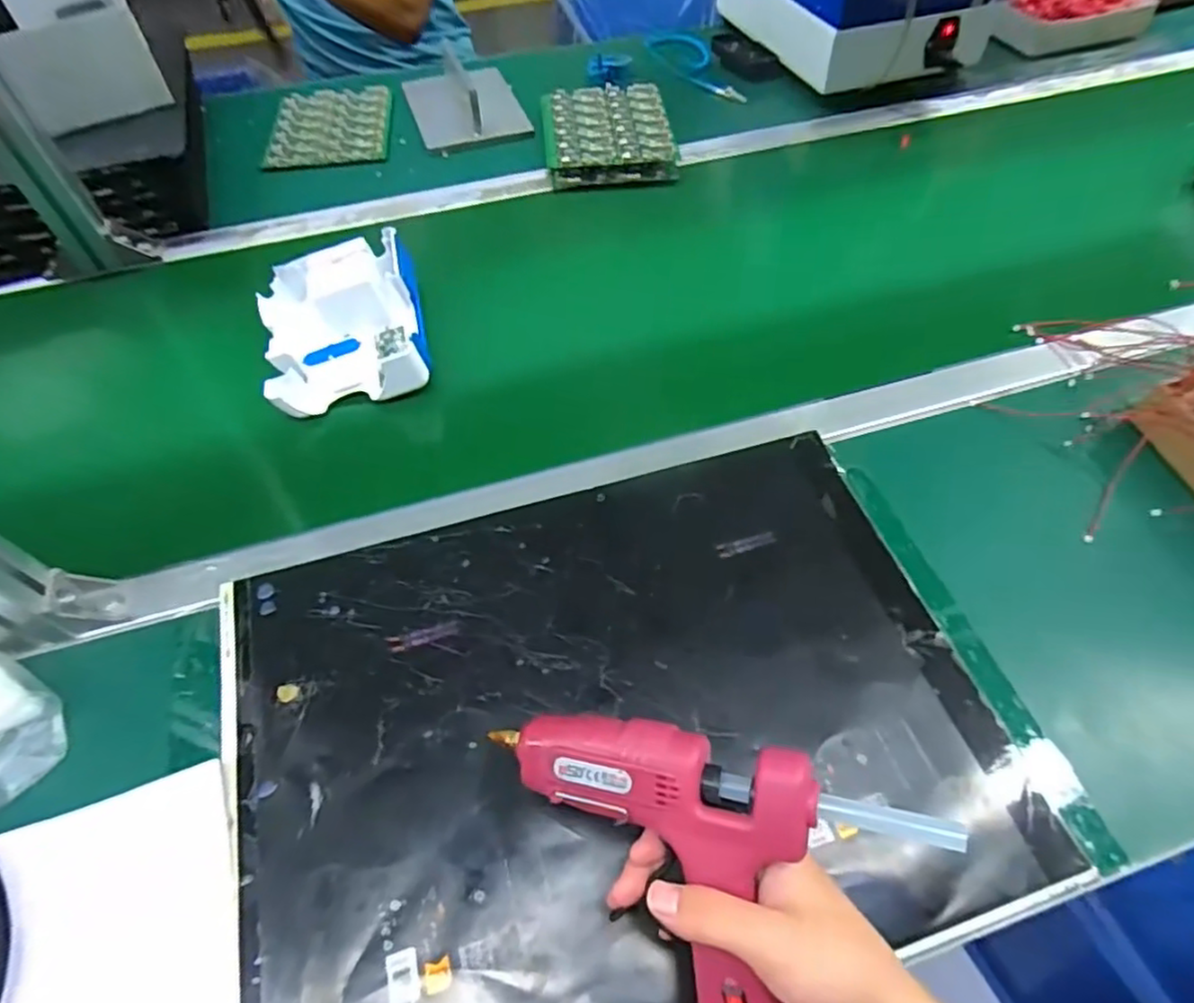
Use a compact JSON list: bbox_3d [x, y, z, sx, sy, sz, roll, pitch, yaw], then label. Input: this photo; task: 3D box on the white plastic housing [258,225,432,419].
[{"bbox_3d":[-0.237,-0.168,0.621,0.142,0.071,0.162,-18,57,-8],"label":"white plastic housing"}]

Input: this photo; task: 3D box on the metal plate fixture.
[{"bbox_3d":[-0.180,-0.539,0.871,0.135,0.061,0.185,-21,58,-9],"label":"metal plate fixture"}]

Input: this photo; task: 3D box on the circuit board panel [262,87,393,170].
[{"bbox_3d":[-0.342,-0.484,0.859,0.145,0.011,0.197,-8,57,-1],"label":"circuit board panel"}]

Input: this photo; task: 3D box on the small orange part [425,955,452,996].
[{"bbox_3d":[-0.089,0.266,0.371,0.015,0.004,0.015,-18,56,-9],"label":"small orange part"}]

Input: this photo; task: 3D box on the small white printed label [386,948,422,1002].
[{"bbox_3d":[-0.108,0.265,0.369,0.017,0.004,0.025,-13,57,-4],"label":"small white printed label"}]

